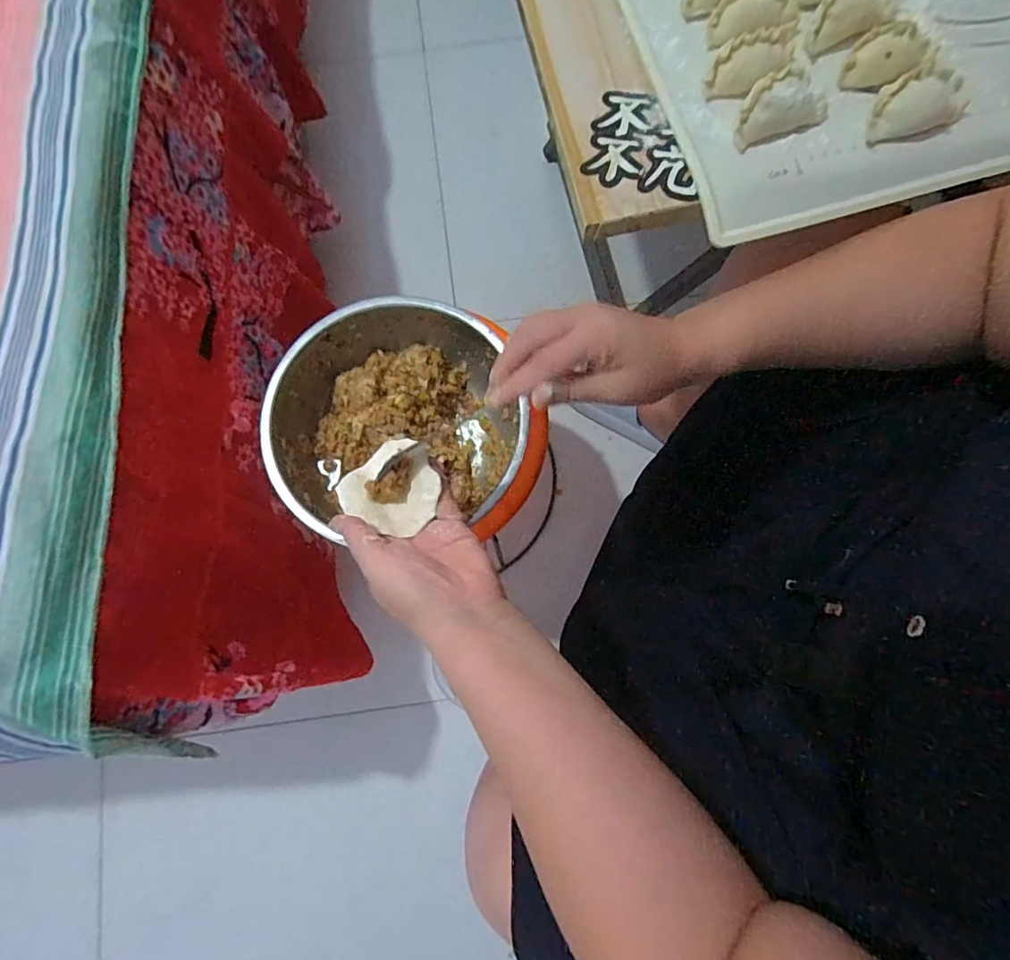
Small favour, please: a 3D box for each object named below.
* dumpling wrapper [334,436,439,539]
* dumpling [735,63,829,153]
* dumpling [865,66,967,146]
[{"bbox_3d":[-0.078,0.006,0.362,0.065,0.016,0.066,0,78,1],"label":"dumpling wrapper"},{"bbox_3d":[0.169,-0.229,0.309,0.063,0.019,0.028,-21,79,-4],"label":"dumpling"},{"bbox_3d":[0.250,-0.228,0.307,0.064,0.018,0.032,-11,78,-2],"label":"dumpling"}]

